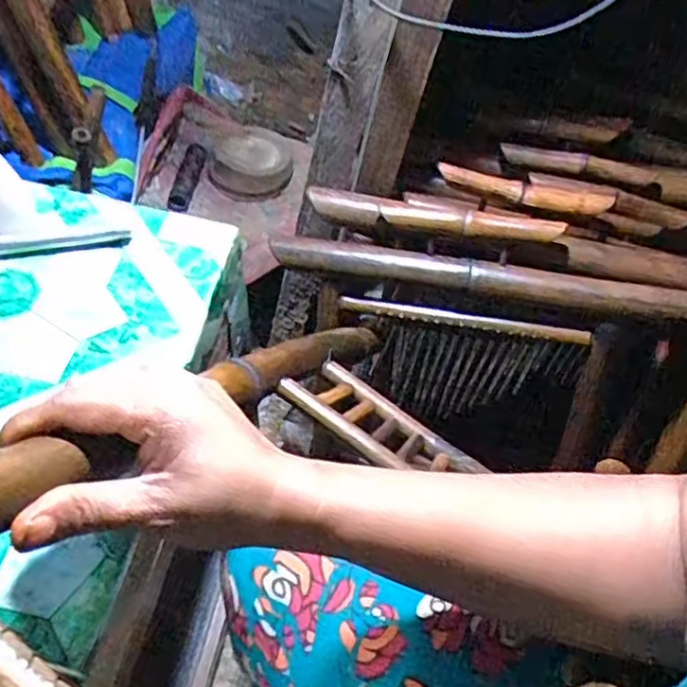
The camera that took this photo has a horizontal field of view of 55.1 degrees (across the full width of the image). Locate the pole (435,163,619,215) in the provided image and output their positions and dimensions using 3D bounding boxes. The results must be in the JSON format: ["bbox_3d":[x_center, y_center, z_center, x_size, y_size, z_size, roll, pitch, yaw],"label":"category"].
[{"bbox_3d":[0.162,-0.139,0.587,0.153,0.019,0.027,9,57,1],"label":"pole"}]

